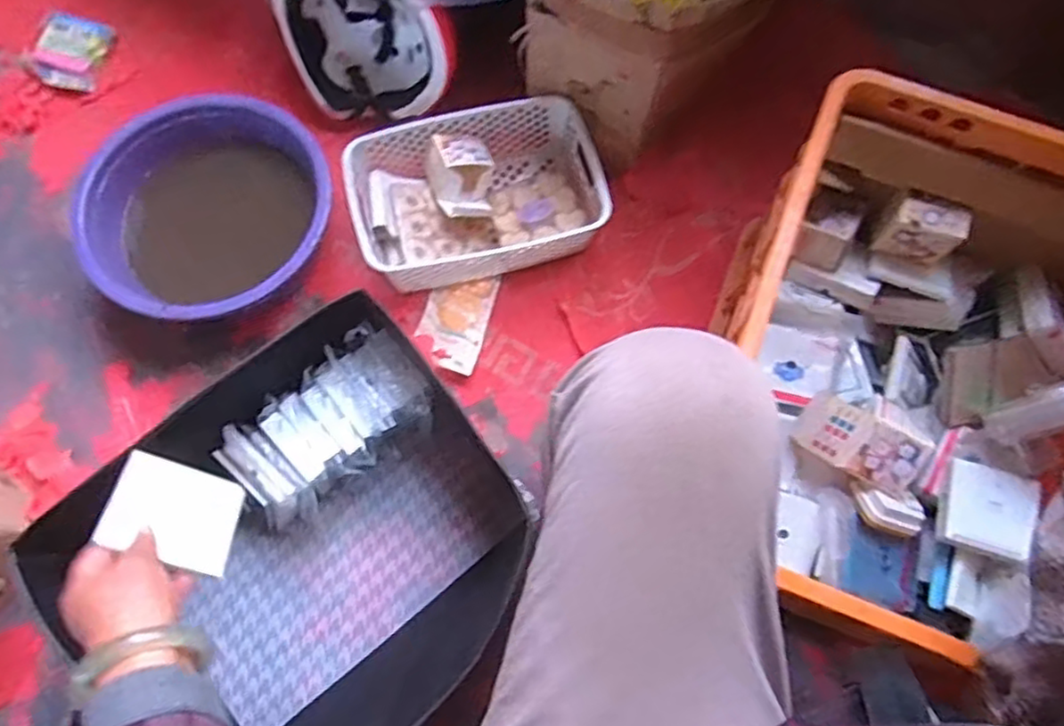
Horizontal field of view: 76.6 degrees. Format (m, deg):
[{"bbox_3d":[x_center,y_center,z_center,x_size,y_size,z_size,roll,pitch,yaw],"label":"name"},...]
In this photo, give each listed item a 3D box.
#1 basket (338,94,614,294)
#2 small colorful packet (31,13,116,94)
[{"bbox_3d":[-0.070,-0.210,0.861,0.296,0.095,0.200,-13,75,-4],"label":"basket"},{"bbox_3d":[-0.660,-0.446,0.961,0.094,0.021,0.112,10,75,3],"label":"small colorful packet"}]

